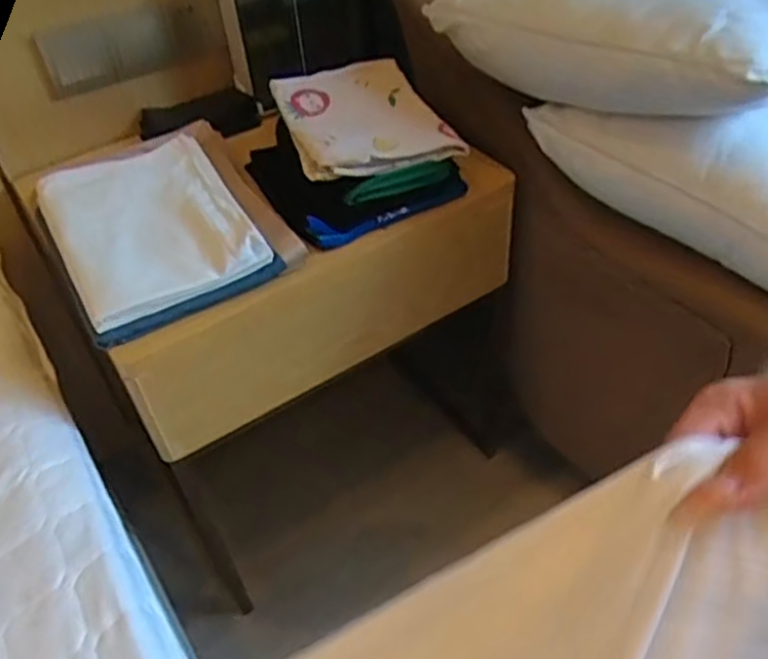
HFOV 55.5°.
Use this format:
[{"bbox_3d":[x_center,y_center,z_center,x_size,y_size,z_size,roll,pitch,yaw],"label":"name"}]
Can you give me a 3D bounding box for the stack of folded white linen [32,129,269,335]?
[{"bbox_3d":[-0.282,-0.131,0.874,0.211,0.040,0.291,-25,48,-19],"label":"stack of folded white linen"}]

